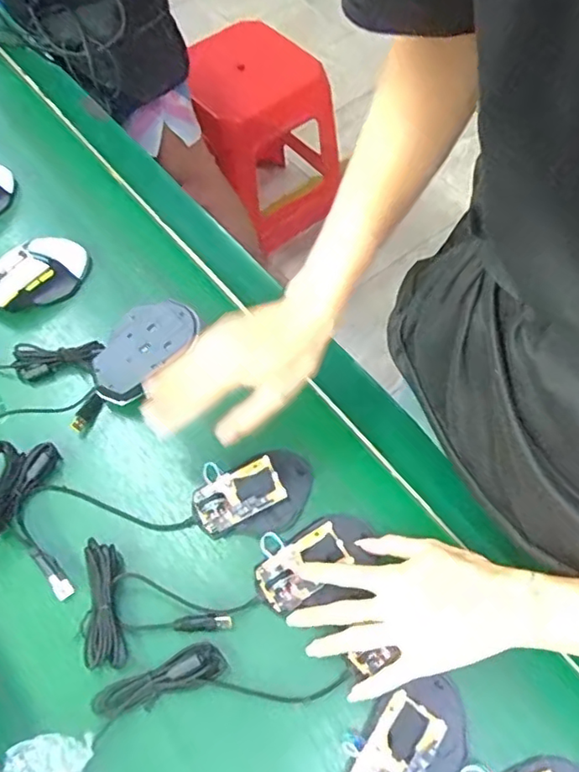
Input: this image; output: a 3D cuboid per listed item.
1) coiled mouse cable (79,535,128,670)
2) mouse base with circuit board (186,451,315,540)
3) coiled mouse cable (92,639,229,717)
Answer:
[{"bbox_3d":[-0.160,0.183,0.499,0.036,0.015,0.103,-10,60,-3],"label":"coiled mouse cable"},{"bbox_3d":[-0.032,0.101,0.539,0.110,0.023,0.074,-24,62,-11],"label":"mouse base with circuit board"},{"bbox_3d":[-0.104,0.235,0.469,0.103,0.015,0.031,-21,61,-9],"label":"coiled mouse cable"}]

